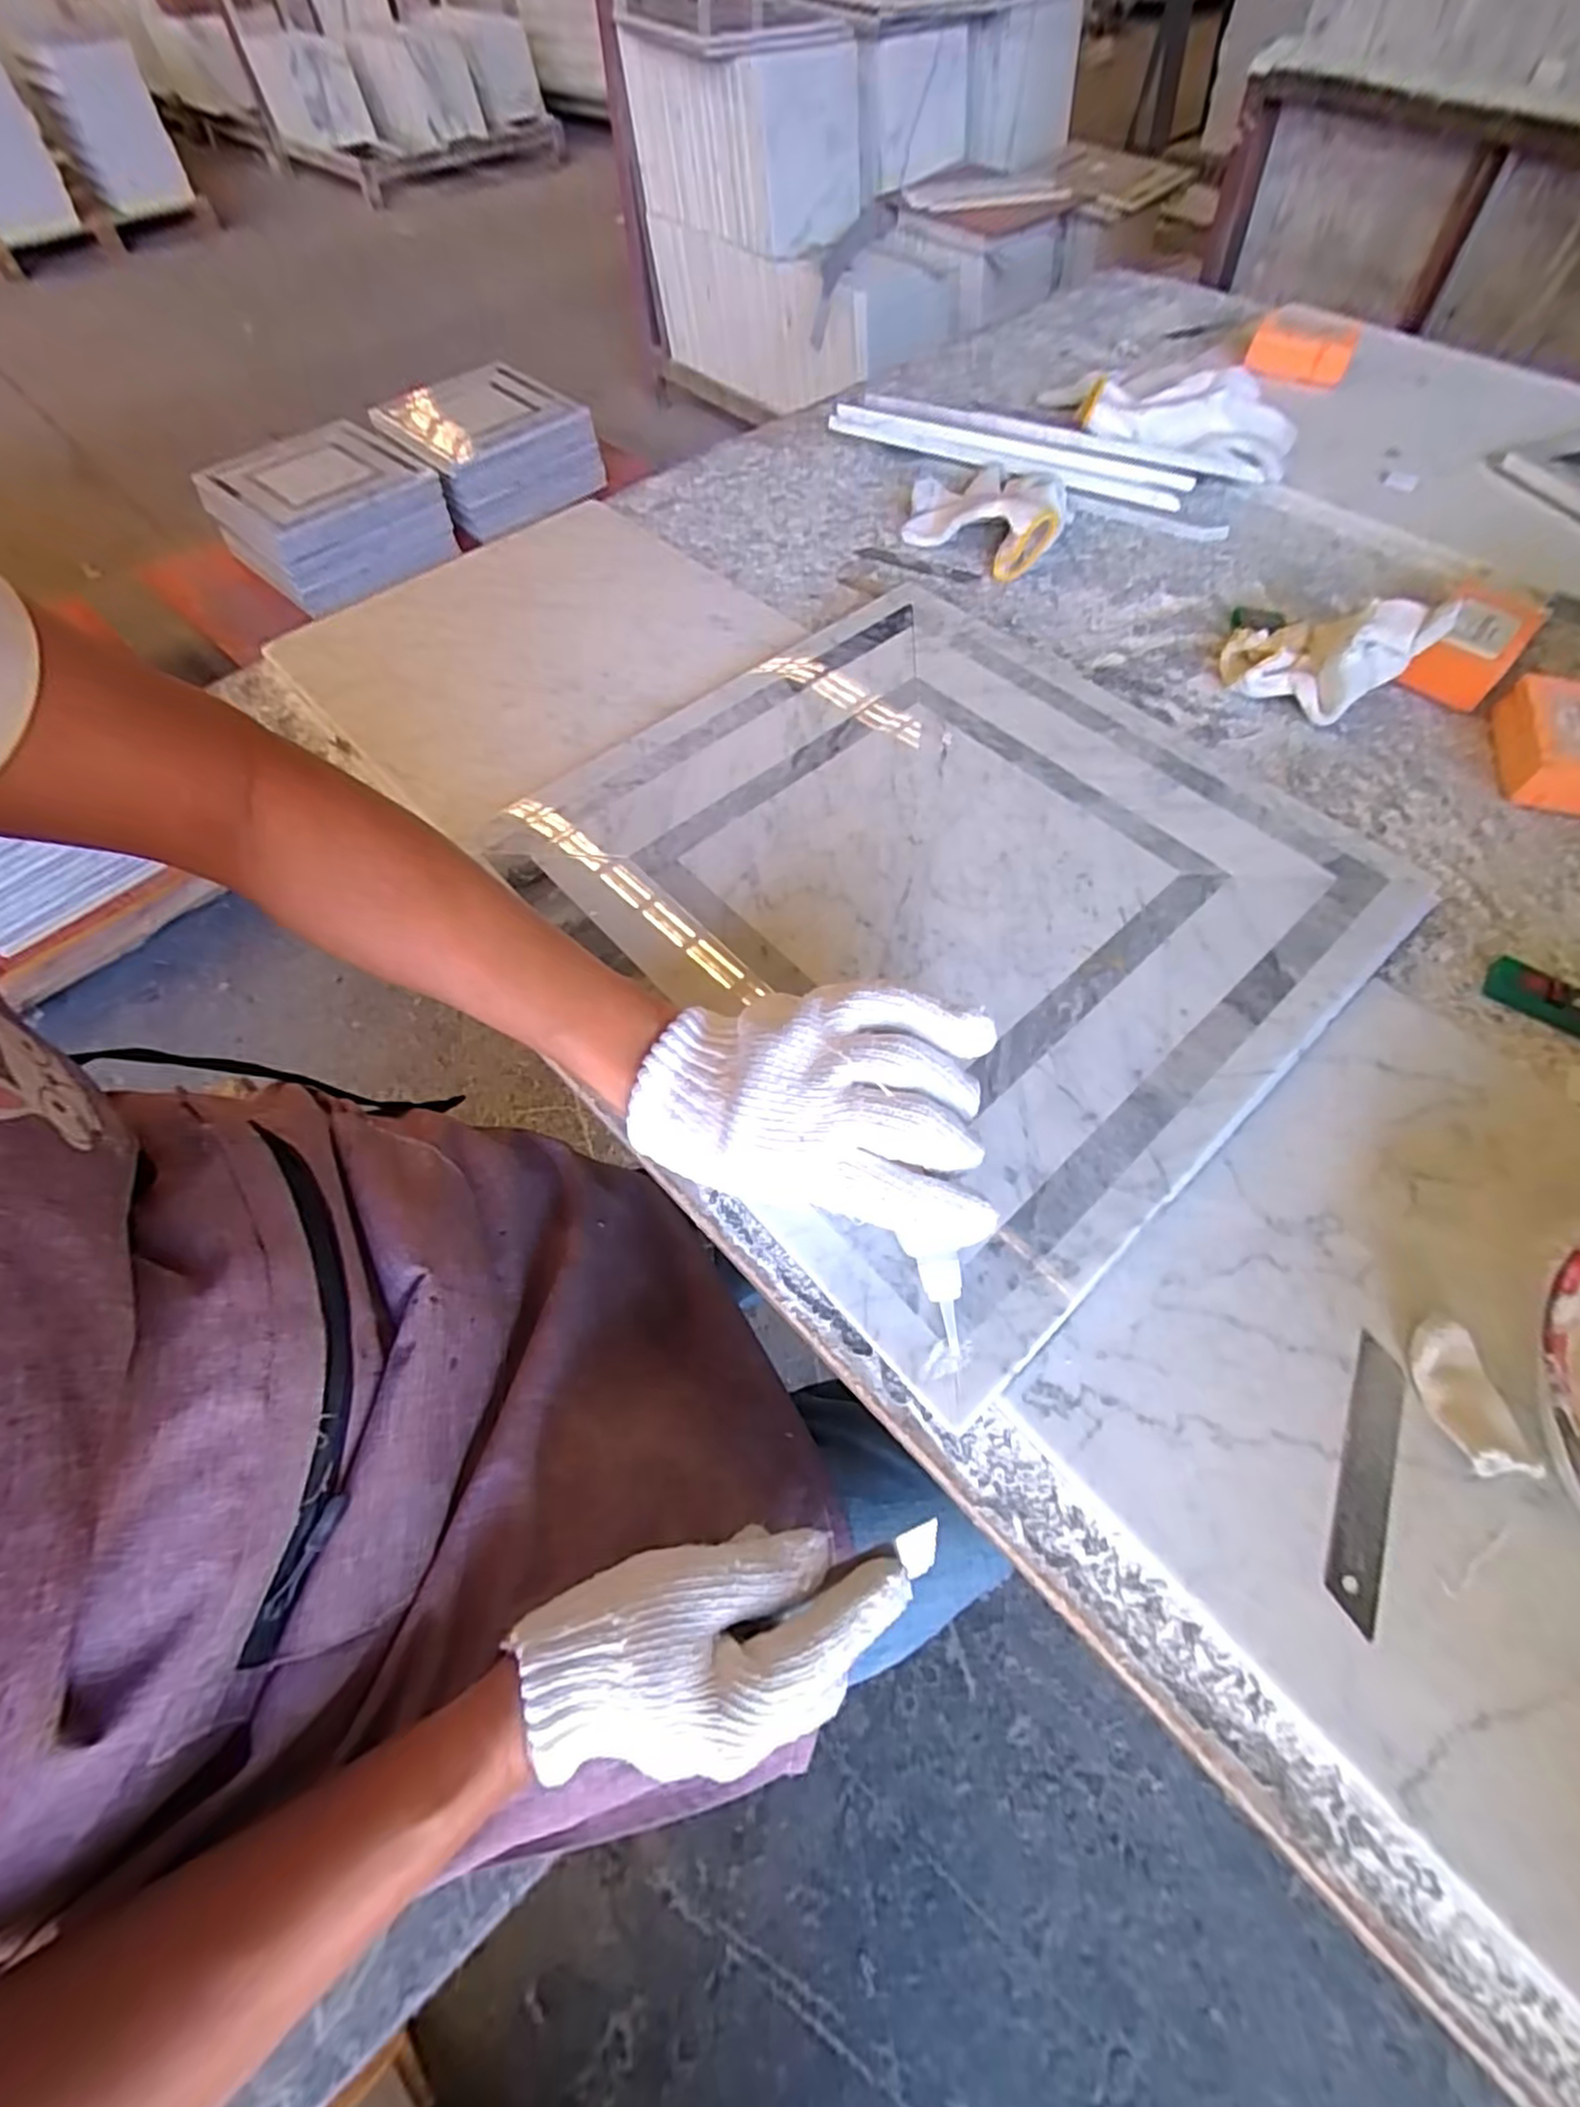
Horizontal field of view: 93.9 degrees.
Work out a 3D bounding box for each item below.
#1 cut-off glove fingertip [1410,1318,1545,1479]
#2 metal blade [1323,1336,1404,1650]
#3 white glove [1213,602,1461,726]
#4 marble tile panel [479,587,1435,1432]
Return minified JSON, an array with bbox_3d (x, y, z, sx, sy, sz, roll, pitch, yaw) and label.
[{"bbox_3d":[0.261,0.132,0.284,0.026,0.017,0.053,-6,60,-2],"label":"cut-off glove fingertip"},{"bbox_3d":[0.220,0.160,0.282,0.018,0.004,0.101,25,64,13],"label":"metal blade"},{"bbox_3d":[0.351,-0.267,0.485,0.107,0.059,0.082,38,69,19],"label":"white glove"},{"bbox_3d":[0.078,-0.097,0.406,0.379,0.007,0.383,-38,67,-17],"label":"marble tile panel"}]

